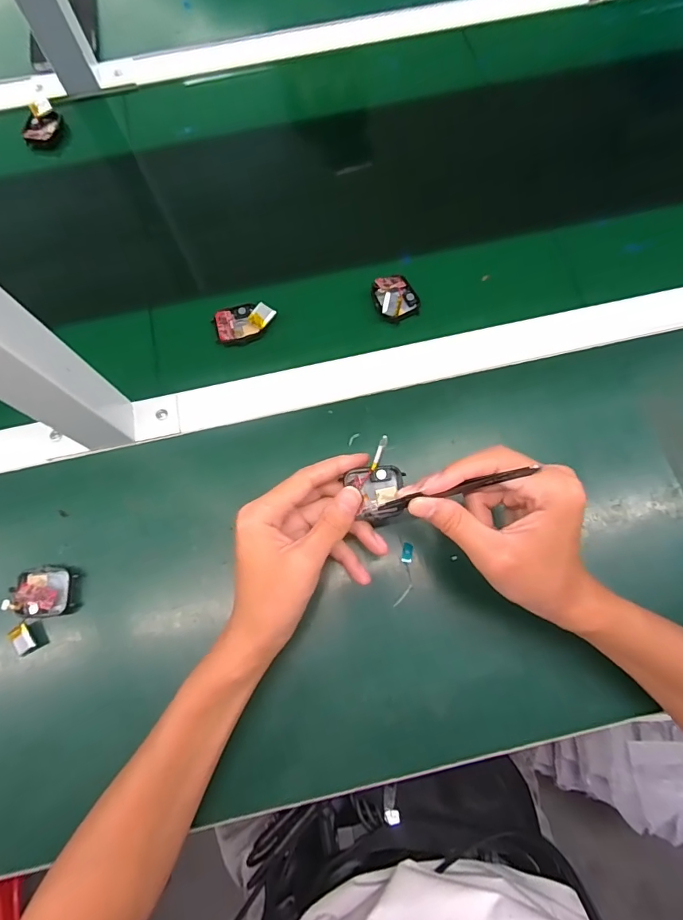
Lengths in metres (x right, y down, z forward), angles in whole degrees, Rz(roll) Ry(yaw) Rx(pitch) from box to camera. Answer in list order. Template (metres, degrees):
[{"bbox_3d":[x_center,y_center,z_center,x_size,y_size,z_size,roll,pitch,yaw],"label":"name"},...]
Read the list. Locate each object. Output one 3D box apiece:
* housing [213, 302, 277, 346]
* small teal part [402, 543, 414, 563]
[{"bbox_3d":[-0.091,-0.132,0.438,0.056,0.021,0.033,-16,70,-3],"label":"housing"},{"bbox_3d":[0.054,0.075,0.373,0.009,0.004,0.016,8,70,6],"label":"small teal part"}]

